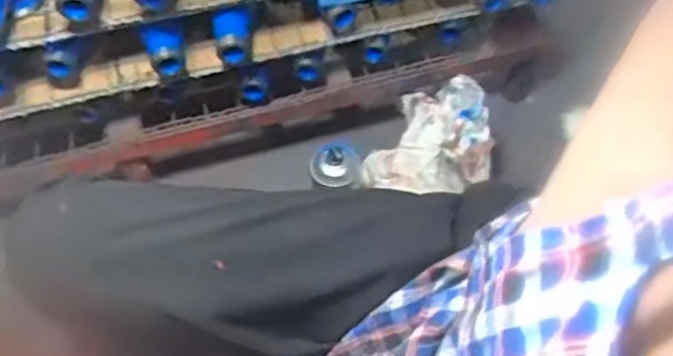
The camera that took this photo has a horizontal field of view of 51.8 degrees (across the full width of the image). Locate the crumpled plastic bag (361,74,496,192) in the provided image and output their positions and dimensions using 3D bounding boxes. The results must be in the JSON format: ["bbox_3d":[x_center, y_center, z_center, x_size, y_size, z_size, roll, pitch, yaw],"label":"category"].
[{"bbox_3d":[0.117,-0.038,0.906,0.131,0.170,0.155,-35,65,-18],"label":"crumpled plastic bag"}]

